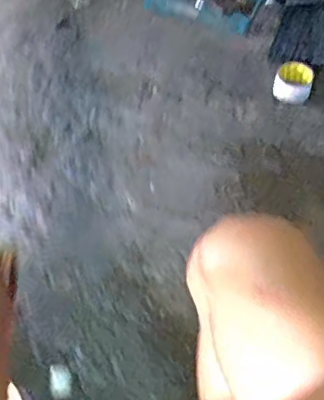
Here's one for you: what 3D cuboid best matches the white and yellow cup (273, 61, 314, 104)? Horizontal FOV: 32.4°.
[{"bbox_3d":[0.300,-0.267,1.269,0.081,0.051,0.094,18,56,13],"label":"white and yellow cup"}]

